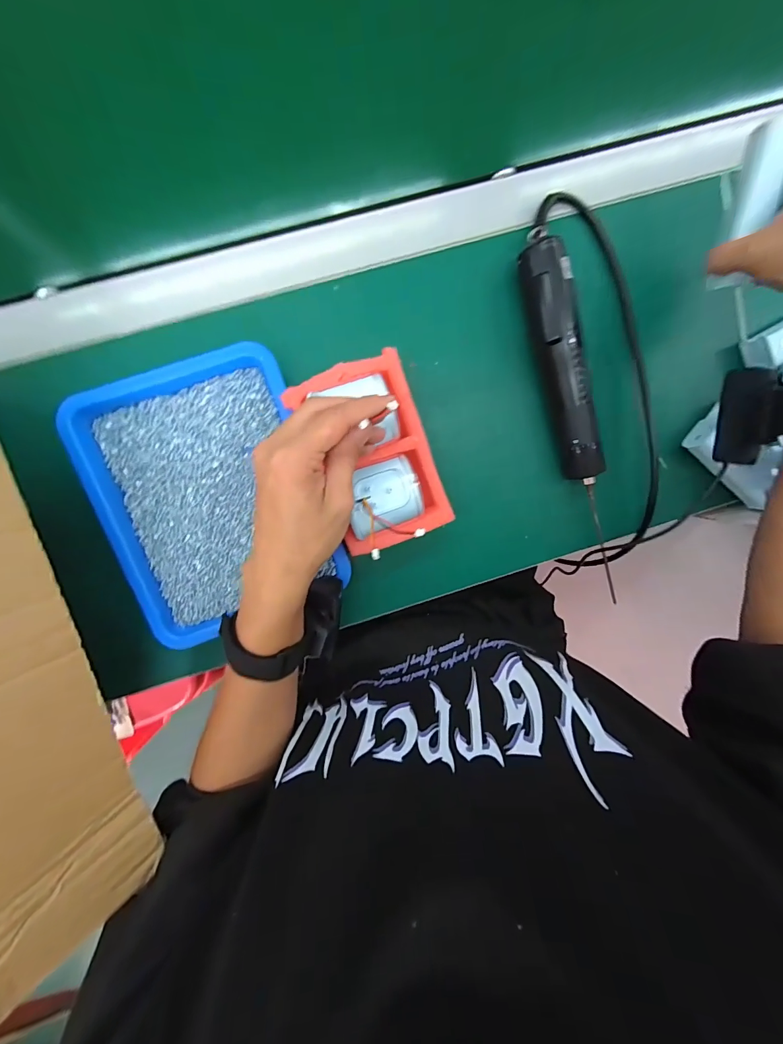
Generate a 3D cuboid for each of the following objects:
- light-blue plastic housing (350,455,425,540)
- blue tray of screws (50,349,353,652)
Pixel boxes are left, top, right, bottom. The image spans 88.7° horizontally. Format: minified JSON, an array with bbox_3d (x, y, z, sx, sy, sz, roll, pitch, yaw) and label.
[{"bbox_3d":[-0.006,-0.020,0.312,0.056,0.030,0.049,-18,100,-3],"label":"light-blue plastic housing"},{"bbox_3d":[-0.149,-0.021,0.337,0.170,0.027,0.217,-19,100,-2],"label":"blue tray of screws"}]

